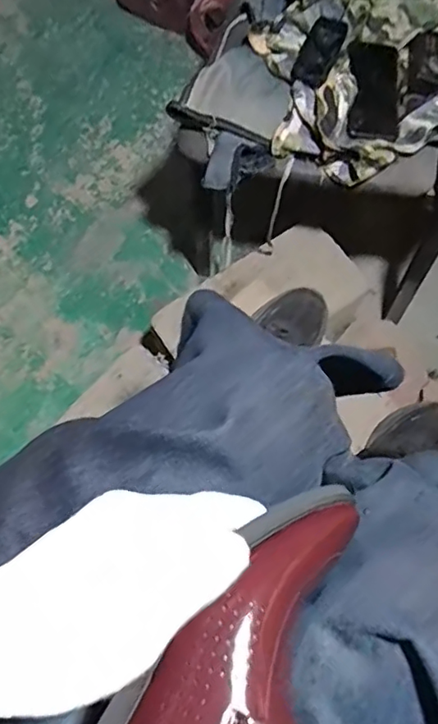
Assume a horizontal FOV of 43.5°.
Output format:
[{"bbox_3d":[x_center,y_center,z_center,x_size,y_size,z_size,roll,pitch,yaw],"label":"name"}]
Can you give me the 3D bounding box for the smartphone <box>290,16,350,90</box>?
[{"bbox_3d":[0.154,-0.466,0.823,0.052,0.011,0.119,23,78,14],"label":"smartphone"}]

